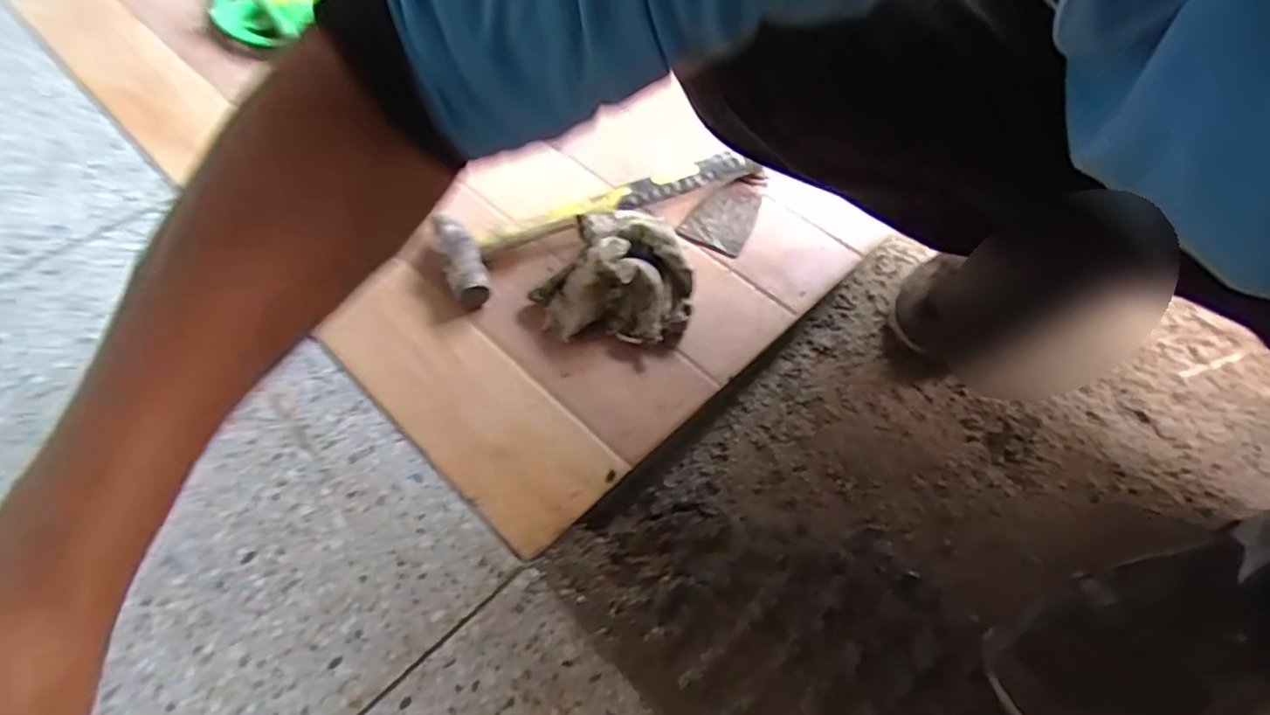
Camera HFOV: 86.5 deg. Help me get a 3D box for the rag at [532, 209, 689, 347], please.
[{"bbox_3d":[-0.015,-0.076,0.561,0.127,0.057,0.124,6,54,3],"label":"rag"}]

